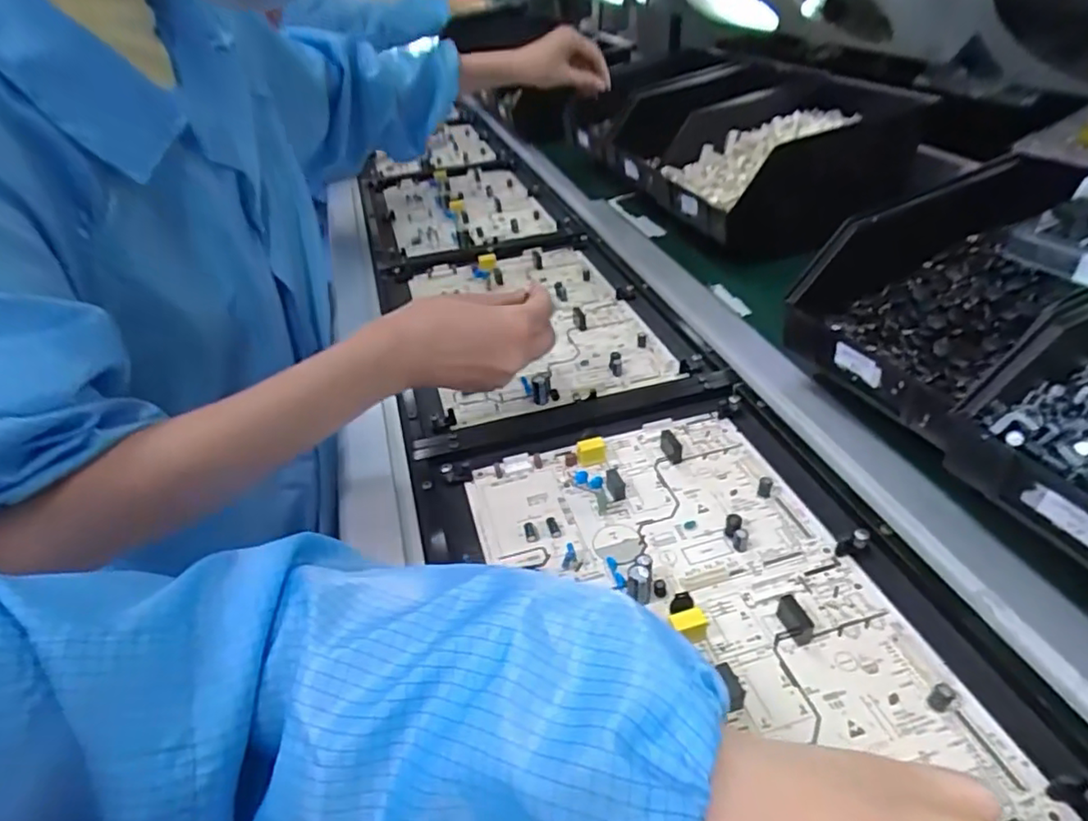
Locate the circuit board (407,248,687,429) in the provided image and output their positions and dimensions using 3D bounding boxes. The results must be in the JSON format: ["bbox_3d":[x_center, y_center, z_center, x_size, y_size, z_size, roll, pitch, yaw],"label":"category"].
[{"bbox_3d":[-0.017,-0.097,0.606,0.195,0.014,0.298,-12,37,-10],"label":"circuit board"}]

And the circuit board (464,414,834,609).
[{"bbox_3d":[0.059,0.063,0.400,0.195,0.025,0.142,-13,38,-11],"label":"circuit board"}]

